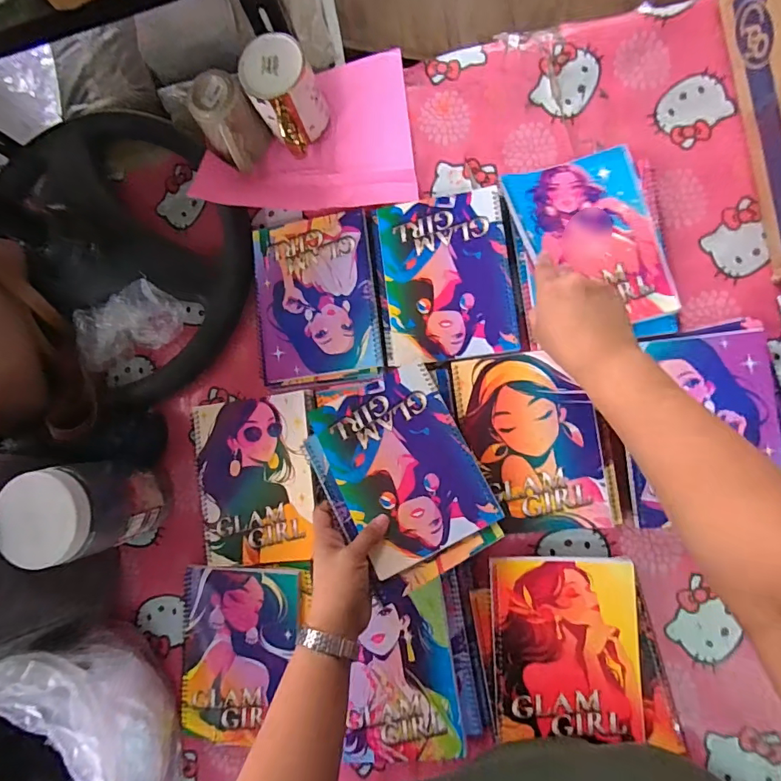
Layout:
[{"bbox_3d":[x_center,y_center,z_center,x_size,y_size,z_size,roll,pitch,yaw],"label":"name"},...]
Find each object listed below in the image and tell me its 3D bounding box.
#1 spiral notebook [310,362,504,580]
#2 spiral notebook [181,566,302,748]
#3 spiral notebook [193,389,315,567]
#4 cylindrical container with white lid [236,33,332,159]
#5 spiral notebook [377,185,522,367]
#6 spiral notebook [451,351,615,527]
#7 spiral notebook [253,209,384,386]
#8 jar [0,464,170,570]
[{"bbox_3d":[0.010,0.079,0.507,0.151,0.012,0.198,-25,73,-5],"label":"spiral notebook"},{"bbox_3d":[-0.179,0.314,0.549,0.144,0.016,0.197,0,85,11],"label":"spiral notebook"},{"bbox_3d":[-0.164,0.109,0.561,0.147,0.016,0.199,-8,83,7],"label":"spiral notebook"},{"bbox_3d":[-0.122,-0.352,0.560,0.081,0.096,0.104,-24,82,5],"label":"cylindrical container with white lid"},{"bbox_3d":[0.066,-0.135,0.549,0.152,0.011,0.196,-8,83,7],"label":"spiral notebook"},{"bbox_3d":[0.157,0.053,0.514,0.145,0.011,0.193,-9,83,7],"label":"spiral notebook"},{"bbox_3d":[-0.094,-0.119,0.573,0.153,0.009,0.199,-7,84,7],"label":"spiral notebook"},{"bbox_3d":[-0.342,0.135,0.521,0.088,0.144,0.103,-14,83,6],"label":"jar"}]

